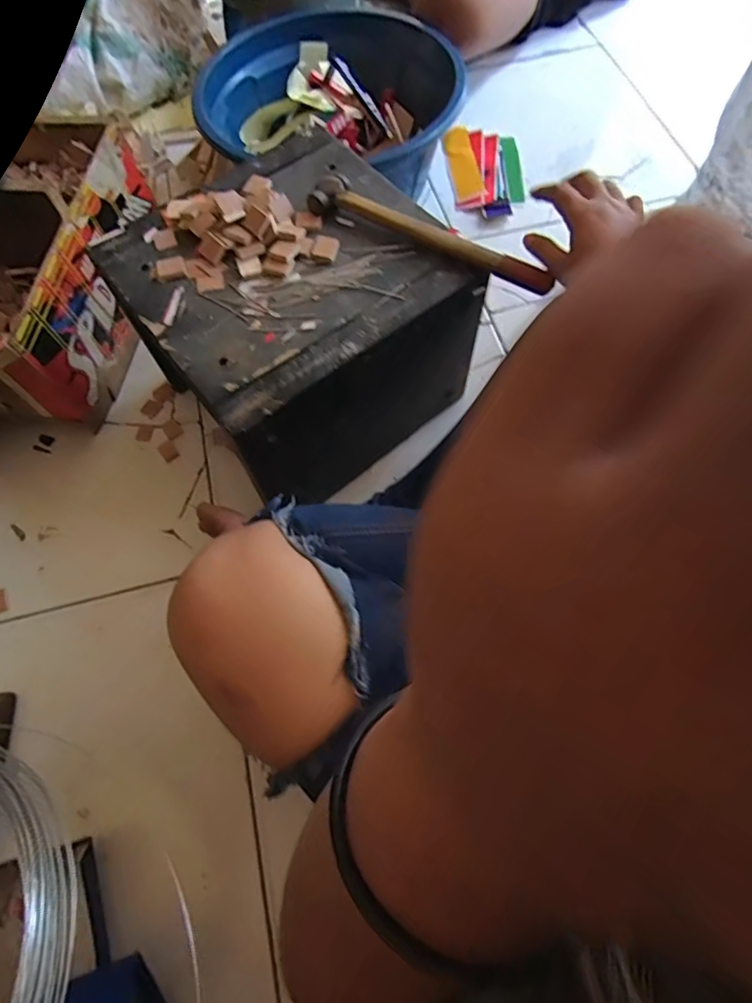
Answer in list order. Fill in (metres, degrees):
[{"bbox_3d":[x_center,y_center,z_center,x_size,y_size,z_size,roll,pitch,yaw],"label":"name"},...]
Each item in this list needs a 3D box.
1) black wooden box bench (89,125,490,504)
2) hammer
[{"bbox_3d":[-0.076,-0.181,0.576,0.277,0.207,0.272,-36,70,-12],"label":"black wooden box bench"},{"bbox_3d":[0.048,-0.241,0.475,0.234,0.018,0.044,28,71,13],"label":"hammer"}]

